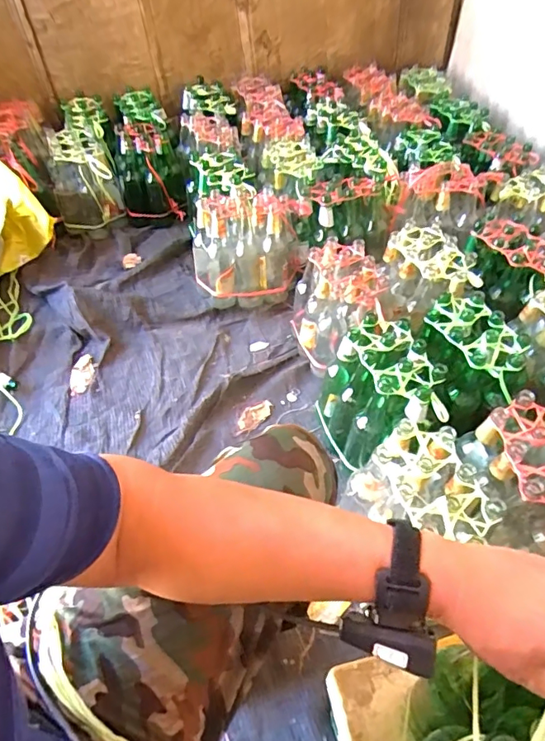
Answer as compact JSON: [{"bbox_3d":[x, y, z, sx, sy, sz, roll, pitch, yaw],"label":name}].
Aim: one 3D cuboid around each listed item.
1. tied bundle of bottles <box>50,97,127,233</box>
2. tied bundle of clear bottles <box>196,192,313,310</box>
[{"bbox_3d":[-0.615,-0.659,1.609,0.203,0.278,0.372,-14,50,-11],"label":"tied bundle of bottles"},{"bbox_3d":[-0.058,-0.324,1.328,0.308,0.251,0.187,-2,49,-1],"label":"tied bundle of clear bottles"}]

